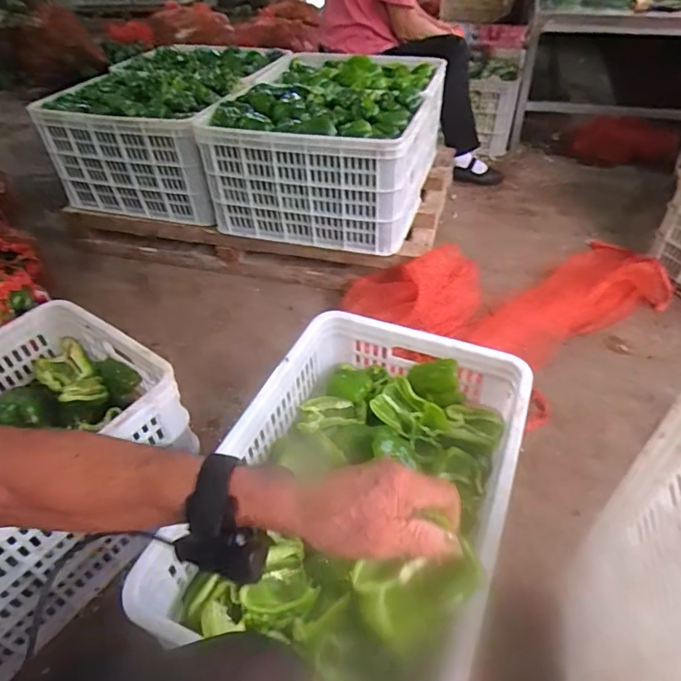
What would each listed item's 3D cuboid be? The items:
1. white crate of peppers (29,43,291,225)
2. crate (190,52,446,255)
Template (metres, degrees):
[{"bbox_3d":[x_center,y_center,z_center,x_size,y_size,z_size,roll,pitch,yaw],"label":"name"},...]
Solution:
[{"bbox_3d":[-0.472,-0.624,1.436,0.460,0.308,0.584,10,45,13],"label":"white crate of peppers"},{"bbox_3d":[-0.010,-0.566,1.375,0.487,0.296,0.680,10,45,12],"label":"crate"}]

